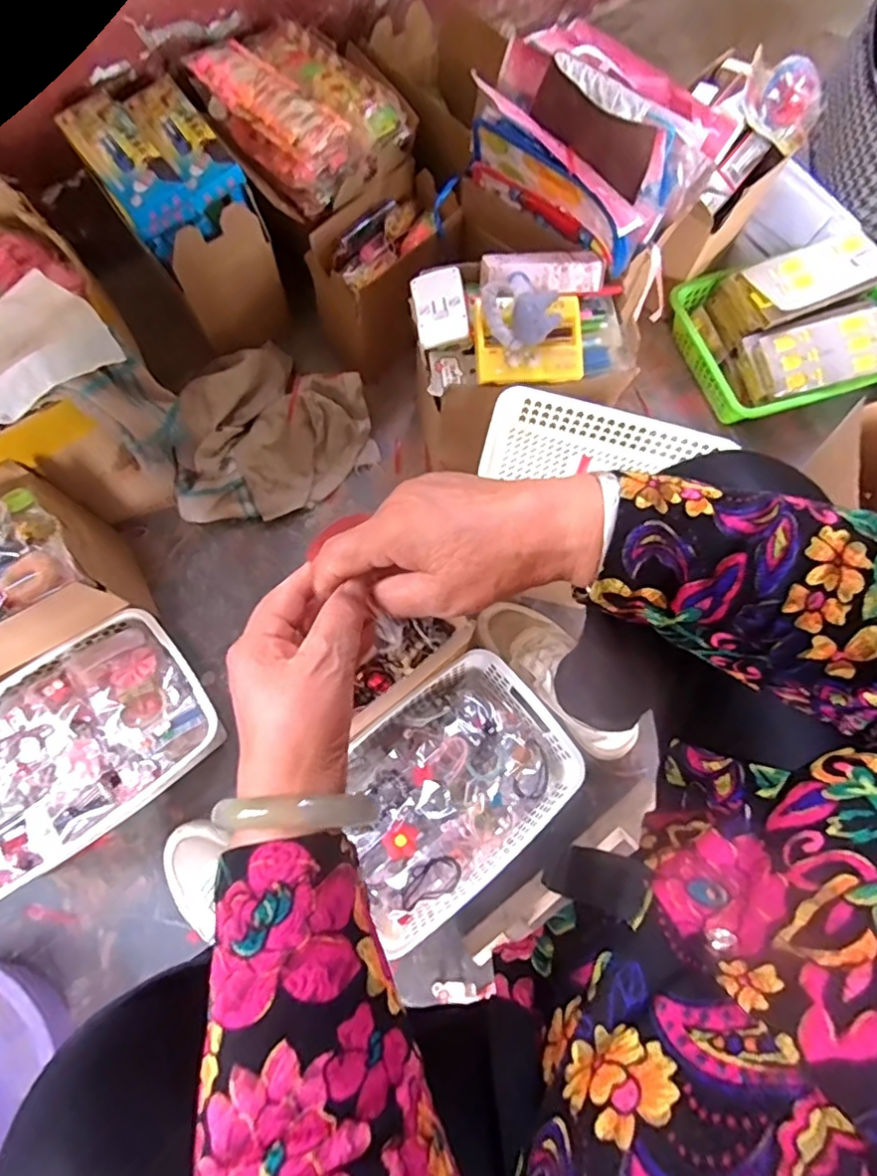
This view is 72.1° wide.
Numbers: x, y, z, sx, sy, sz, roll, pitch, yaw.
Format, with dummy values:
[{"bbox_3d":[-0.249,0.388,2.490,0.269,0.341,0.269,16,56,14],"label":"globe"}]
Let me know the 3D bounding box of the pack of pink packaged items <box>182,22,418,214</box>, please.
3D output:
[{"bbox_3d":[-0.174,-0.614,0.752,0.185,0.059,0.234,-41,77,-15],"label":"pack of pink packaged items"}]

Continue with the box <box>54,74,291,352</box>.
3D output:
[{"bbox_3d":[-0.325,-0.465,0.789,0.145,0.237,0.196,-37,76,-14],"label":"box"}]

